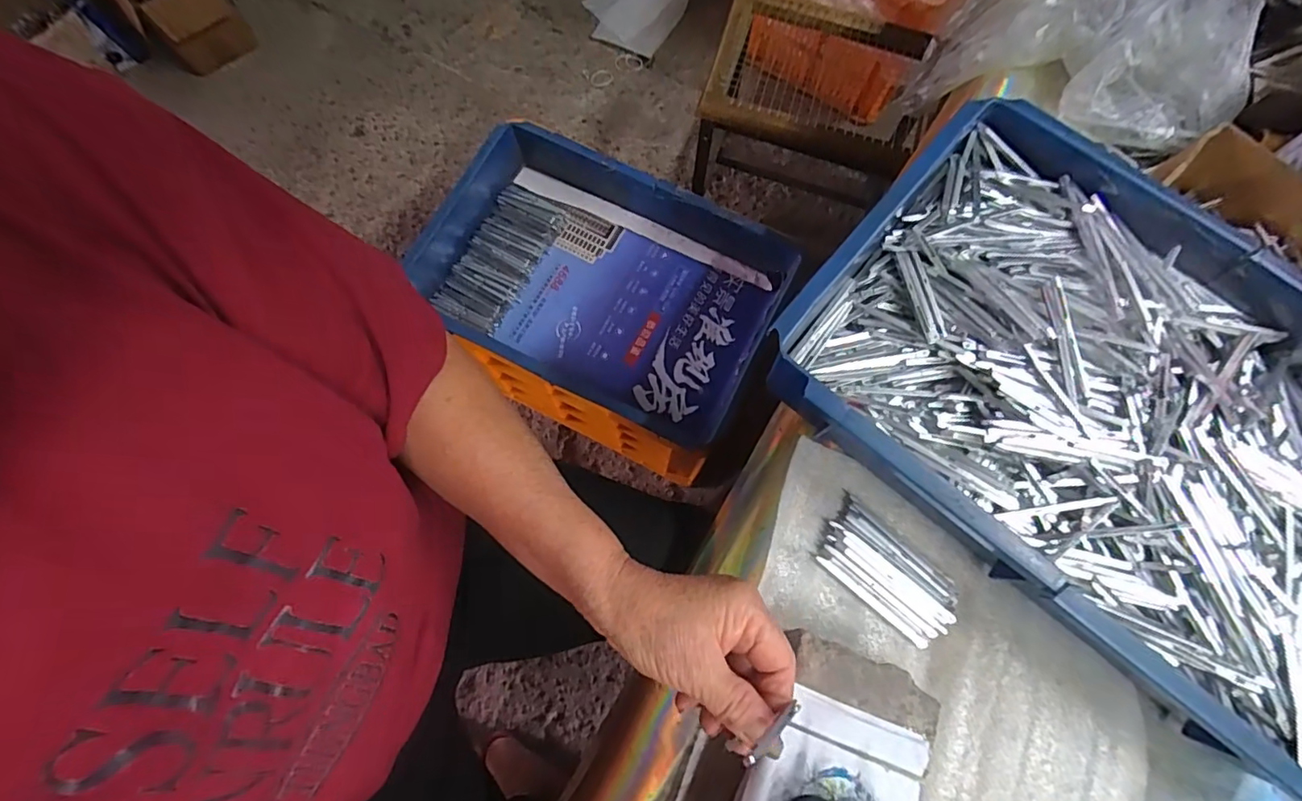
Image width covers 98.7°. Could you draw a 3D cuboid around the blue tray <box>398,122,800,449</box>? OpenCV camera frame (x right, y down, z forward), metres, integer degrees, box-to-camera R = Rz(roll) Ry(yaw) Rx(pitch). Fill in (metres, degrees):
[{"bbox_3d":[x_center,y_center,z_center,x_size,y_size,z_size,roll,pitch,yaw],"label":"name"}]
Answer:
[{"bbox_3d":[-0.063,-0.154,0.707,0.424,0.102,0.276,27,75,6],"label":"blue tray"}]

